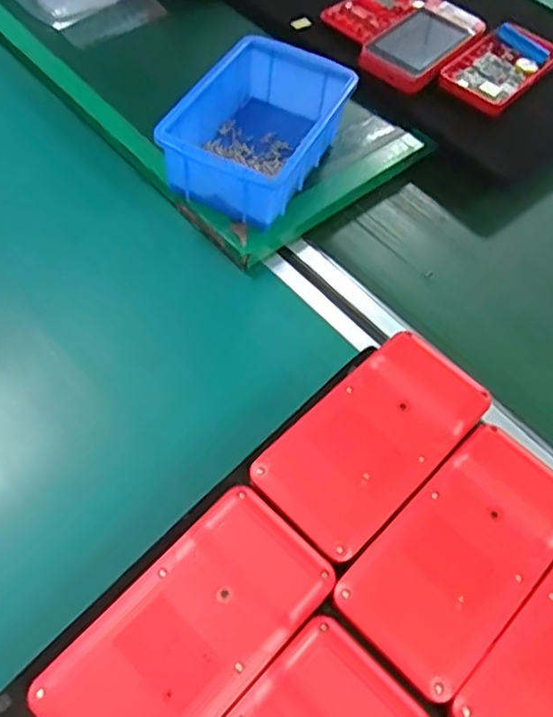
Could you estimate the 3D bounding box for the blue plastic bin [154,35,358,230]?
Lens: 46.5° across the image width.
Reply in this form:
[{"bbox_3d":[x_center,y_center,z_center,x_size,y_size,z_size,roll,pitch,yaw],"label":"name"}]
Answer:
[{"bbox_3d":[-0.013,-0.169,0.487,0.097,0.059,0.150,27,59,10],"label":"blue plastic bin"}]

